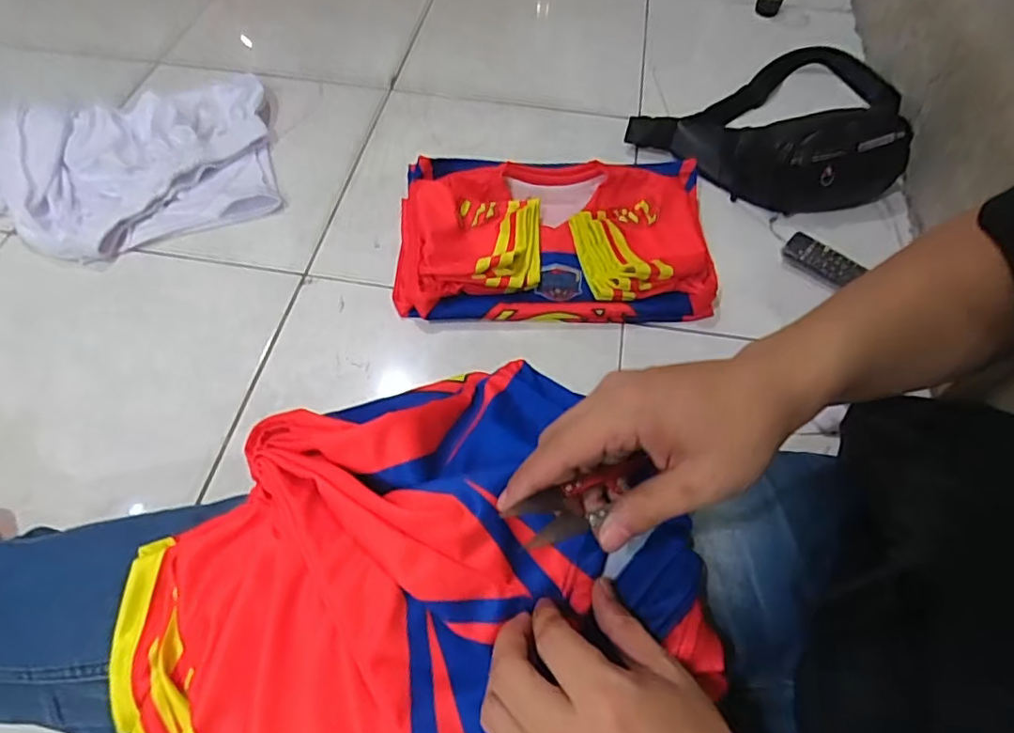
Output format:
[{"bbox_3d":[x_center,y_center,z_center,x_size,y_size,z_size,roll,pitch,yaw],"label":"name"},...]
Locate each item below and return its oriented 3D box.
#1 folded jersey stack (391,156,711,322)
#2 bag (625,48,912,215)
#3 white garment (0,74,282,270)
[{"bbox_3d":[0.057,-0.173,0.759,0.389,0.054,0.249,2,59,-2],"label":"folded jersey stack"},{"bbox_3d":[0.419,-0.394,0.869,0.354,0.108,0.359,32,63,17],"label":"bag"},{"bbox_3d":[-0.539,-0.275,0.806,0.424,0.043,0.291,-18,61,-13],"label":"white garment"}]

